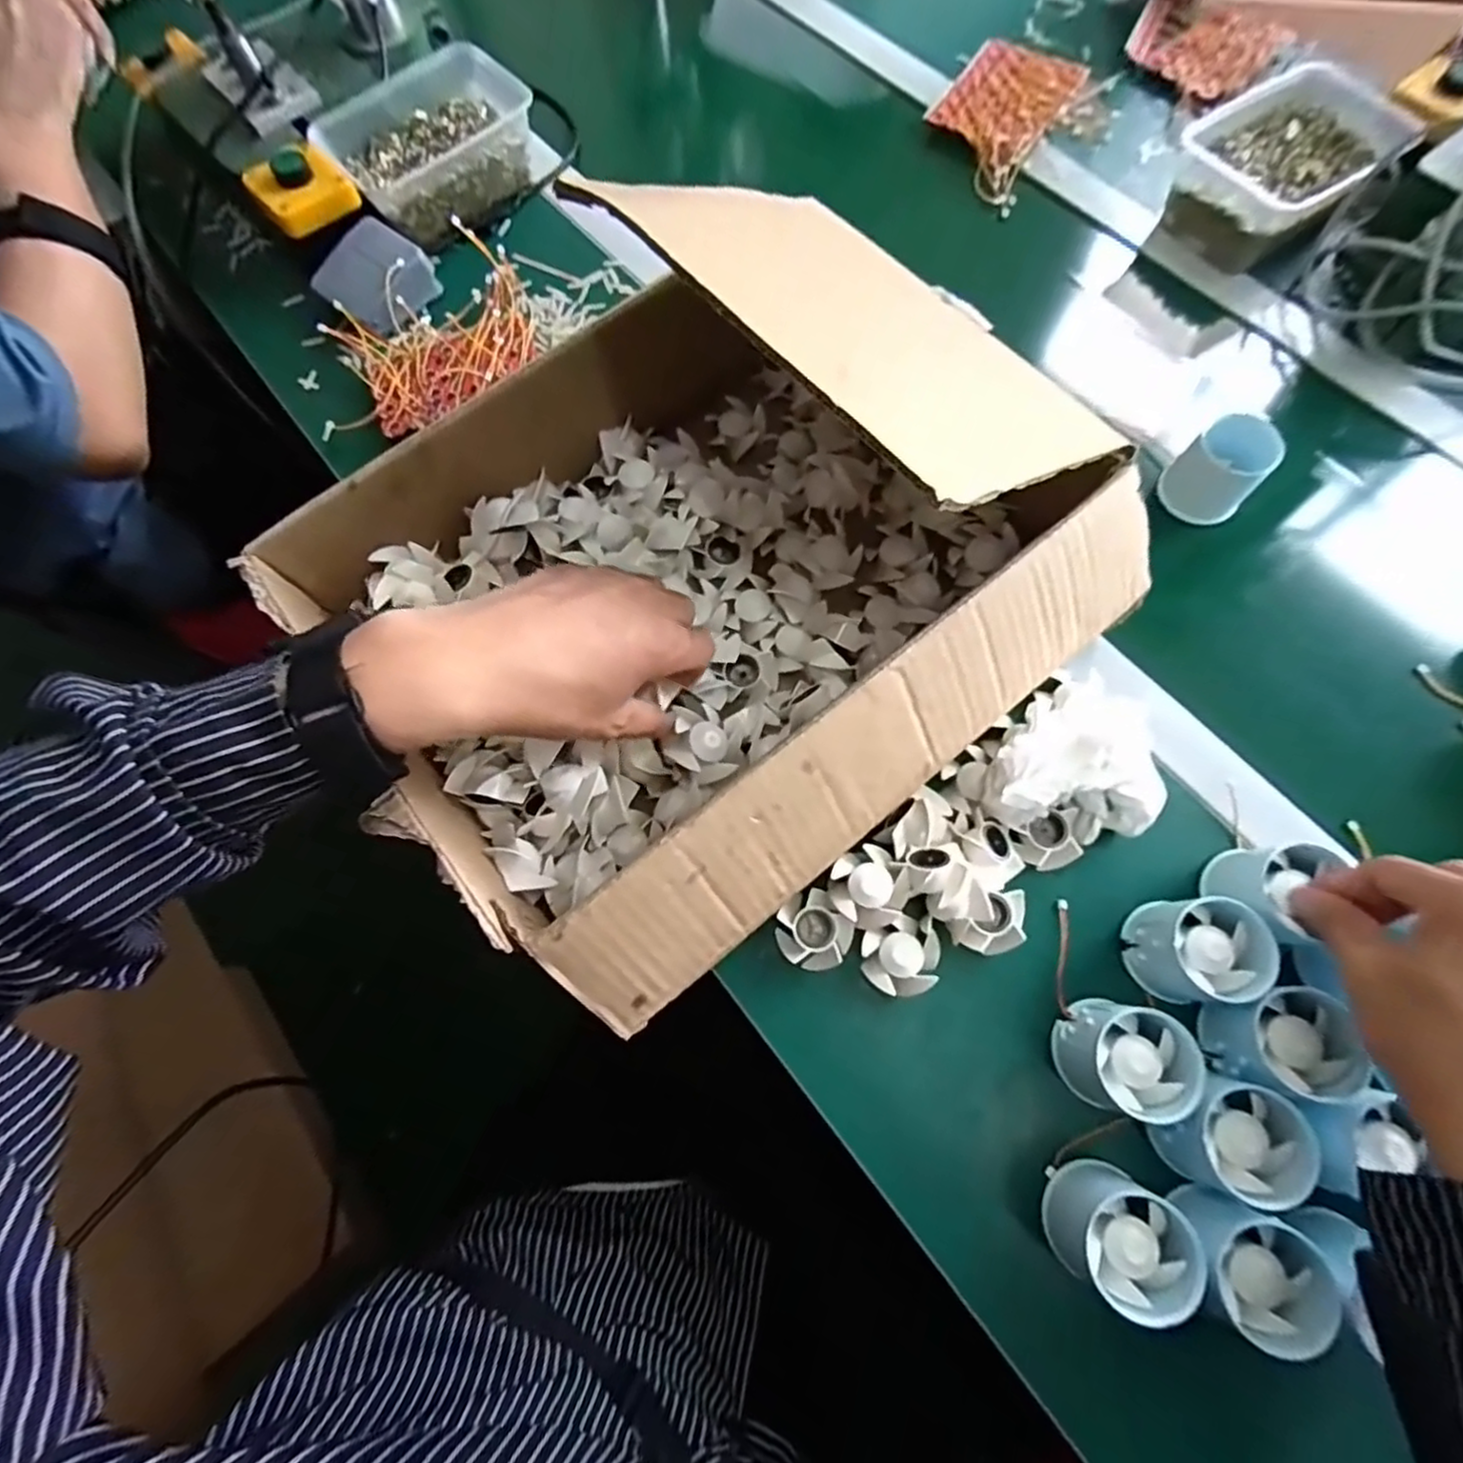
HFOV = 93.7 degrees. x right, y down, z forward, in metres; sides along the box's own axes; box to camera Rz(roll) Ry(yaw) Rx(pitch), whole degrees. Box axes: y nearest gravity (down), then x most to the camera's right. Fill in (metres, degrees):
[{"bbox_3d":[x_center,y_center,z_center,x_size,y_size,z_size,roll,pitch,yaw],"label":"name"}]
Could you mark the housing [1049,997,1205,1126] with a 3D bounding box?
[{"bbox_3d":[0.203,0.171,0.359,0.051,0.054,0.051,-1,70,2],"label":"housing"}]

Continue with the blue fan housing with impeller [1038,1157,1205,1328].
[{"bbox_3d":[0.185,0.243,0.334,0.050,0.059,0.050,-1,70,2],"label":"blue fan housing with impeller"}]

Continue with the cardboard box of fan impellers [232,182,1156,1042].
[{"bbox_3d":[-0.014,-0.081,0.410,0.390,0.103,0.326,-39,73,-11],"label":"cardboard box of fan impellers"}]

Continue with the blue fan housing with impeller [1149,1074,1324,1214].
[{"bbox_3d":[0.244,0.199,0.343,0.051,0.056,0.053,-1,70,2],"label":"blue fan housing with impeller"}]

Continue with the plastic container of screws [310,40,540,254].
[{"bbox_3d":[-0.257,-0.508,0.597,0.168,0.057,0.142,-40,74,-11],"label":"plastic container of screws"}]

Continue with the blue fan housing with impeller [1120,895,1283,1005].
[{"bbox_3d":[0.249,0.117,0.367,0.049,0.049,0.051,-2,70,1],"label":"blue fan housing with impeller"}]

